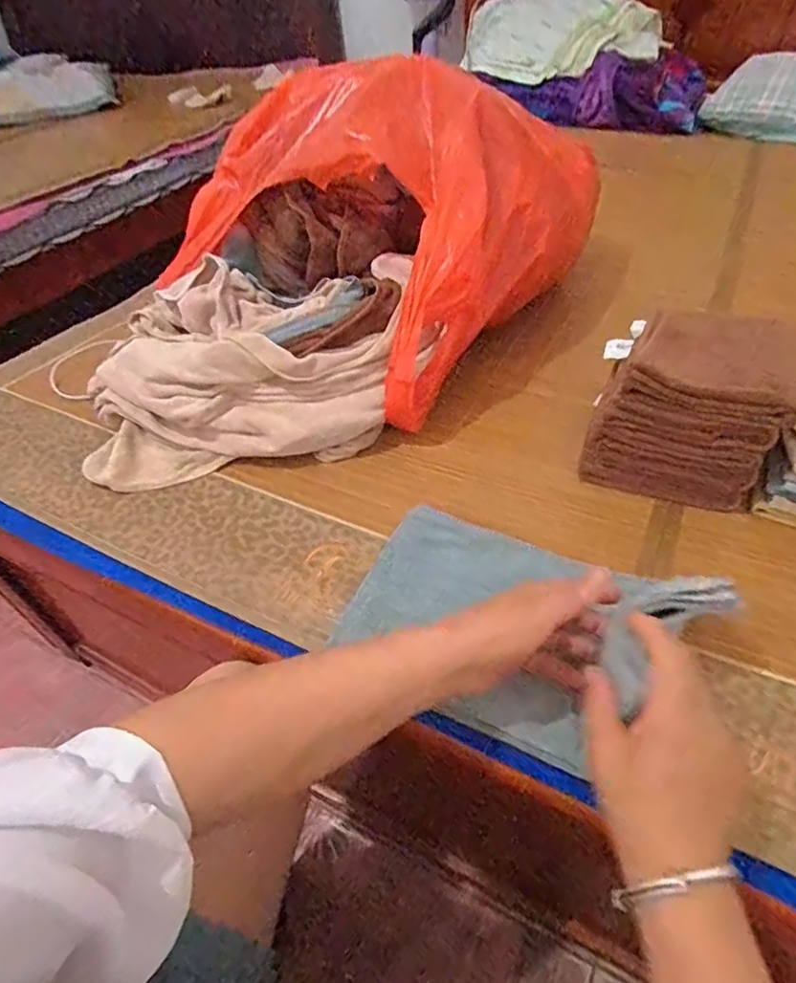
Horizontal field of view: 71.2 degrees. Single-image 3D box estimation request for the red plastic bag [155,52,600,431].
[{"bbox_3d":[-0.014,-0.370,0.711,0.394,0.263,0.446,25,53,28],"label":"red plastic bag"}]

